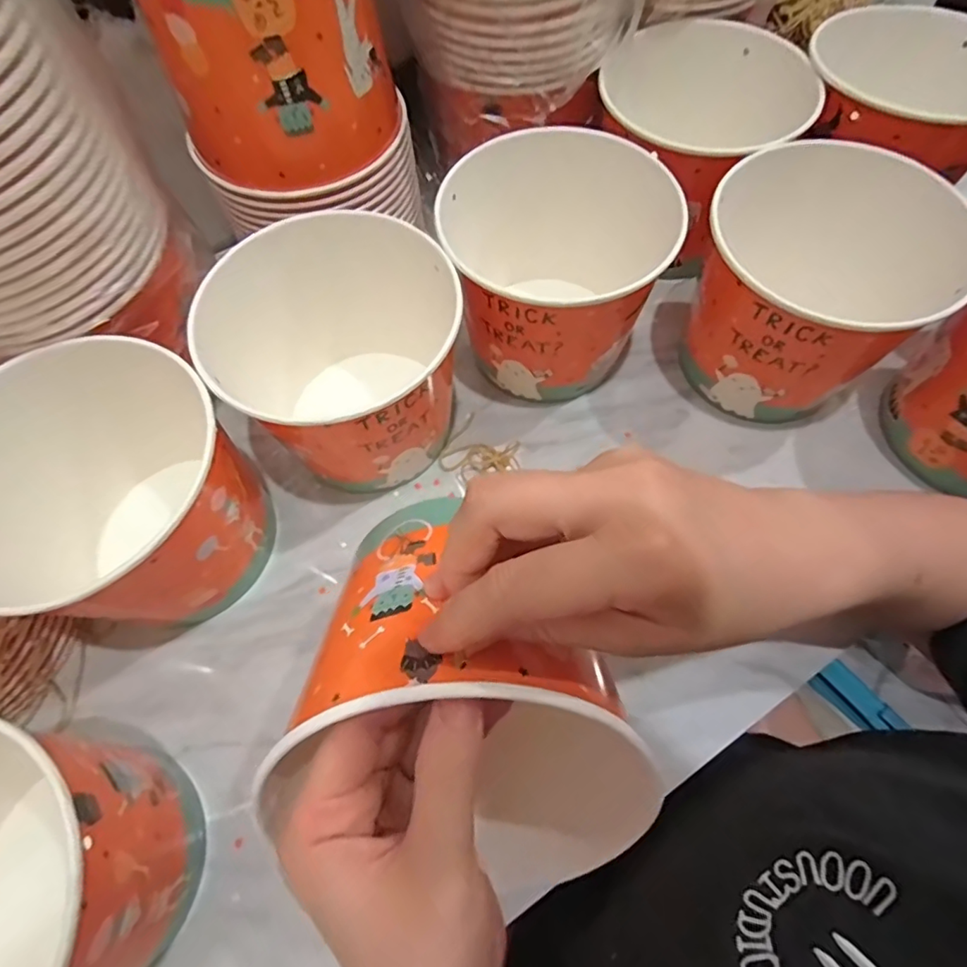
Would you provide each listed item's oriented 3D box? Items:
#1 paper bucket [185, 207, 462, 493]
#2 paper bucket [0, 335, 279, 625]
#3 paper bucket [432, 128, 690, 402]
[{"bbox_3d":[-0.094,-0.089,0.394,0.161,0.135,0.176,-8,64,0],"label":"paper bucket"},{"bbox_3d":[-0.226,0.008,0.351,0.152,0.136,0.142,-1,65,3],"label":"paper bucket"},{"bbox_3d":[0.054,-0.153,0.415,0.159,0.139,0.149,-1,65,3],"label":"paper bucket"}]

